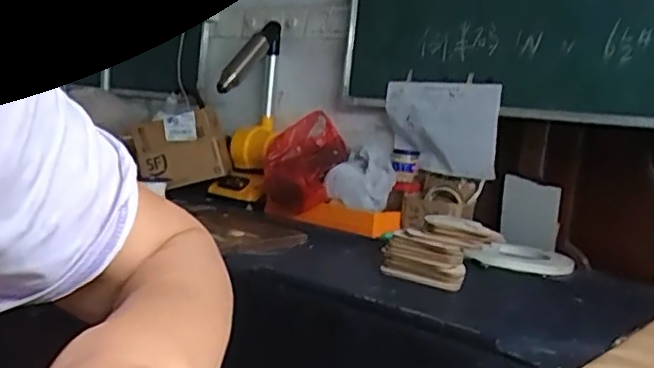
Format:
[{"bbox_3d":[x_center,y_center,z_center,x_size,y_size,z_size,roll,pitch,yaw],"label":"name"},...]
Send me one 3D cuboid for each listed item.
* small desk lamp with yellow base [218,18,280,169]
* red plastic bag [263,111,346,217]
[{"bbox_3d":[-0.213,-0.244,1.735,0.141,0.397,0.183,5,6,-4],"label":"small desk lamp with yellow base"},{"bbox_3d":[-0.060,-0.059,1.562,0.169,0.082,0.319,8,47,13],"label":"red plastic bag"}]

